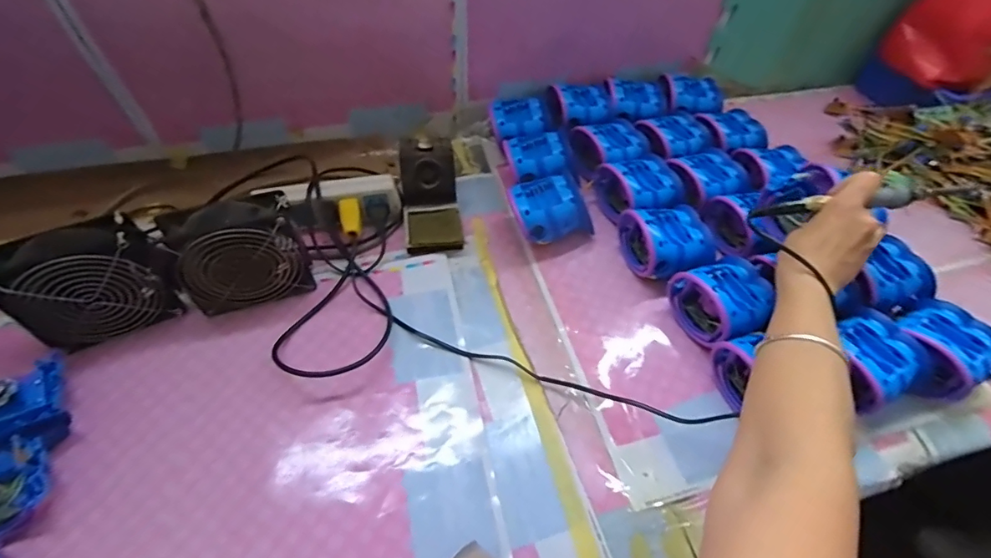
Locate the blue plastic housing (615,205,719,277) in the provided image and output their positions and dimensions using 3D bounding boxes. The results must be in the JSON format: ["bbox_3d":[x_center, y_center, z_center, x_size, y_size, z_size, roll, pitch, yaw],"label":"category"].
[{"bbox_3d":[0.194,-0.046,0.542,0.087,0.051,0.087,-9,51,-10],"label":"blue plastic housing"}]

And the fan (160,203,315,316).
[{"bbox_3d":[-0.264,-0.023,0.498,0.122,0.111,0.045,-17,53,-16],"label":"fan"}]

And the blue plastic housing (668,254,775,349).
[{"bbox_3d":[0.238,0.023,0.497,0.092,0.067,0.086,-19,53,-17],"label":"blue plastic housing"}]

